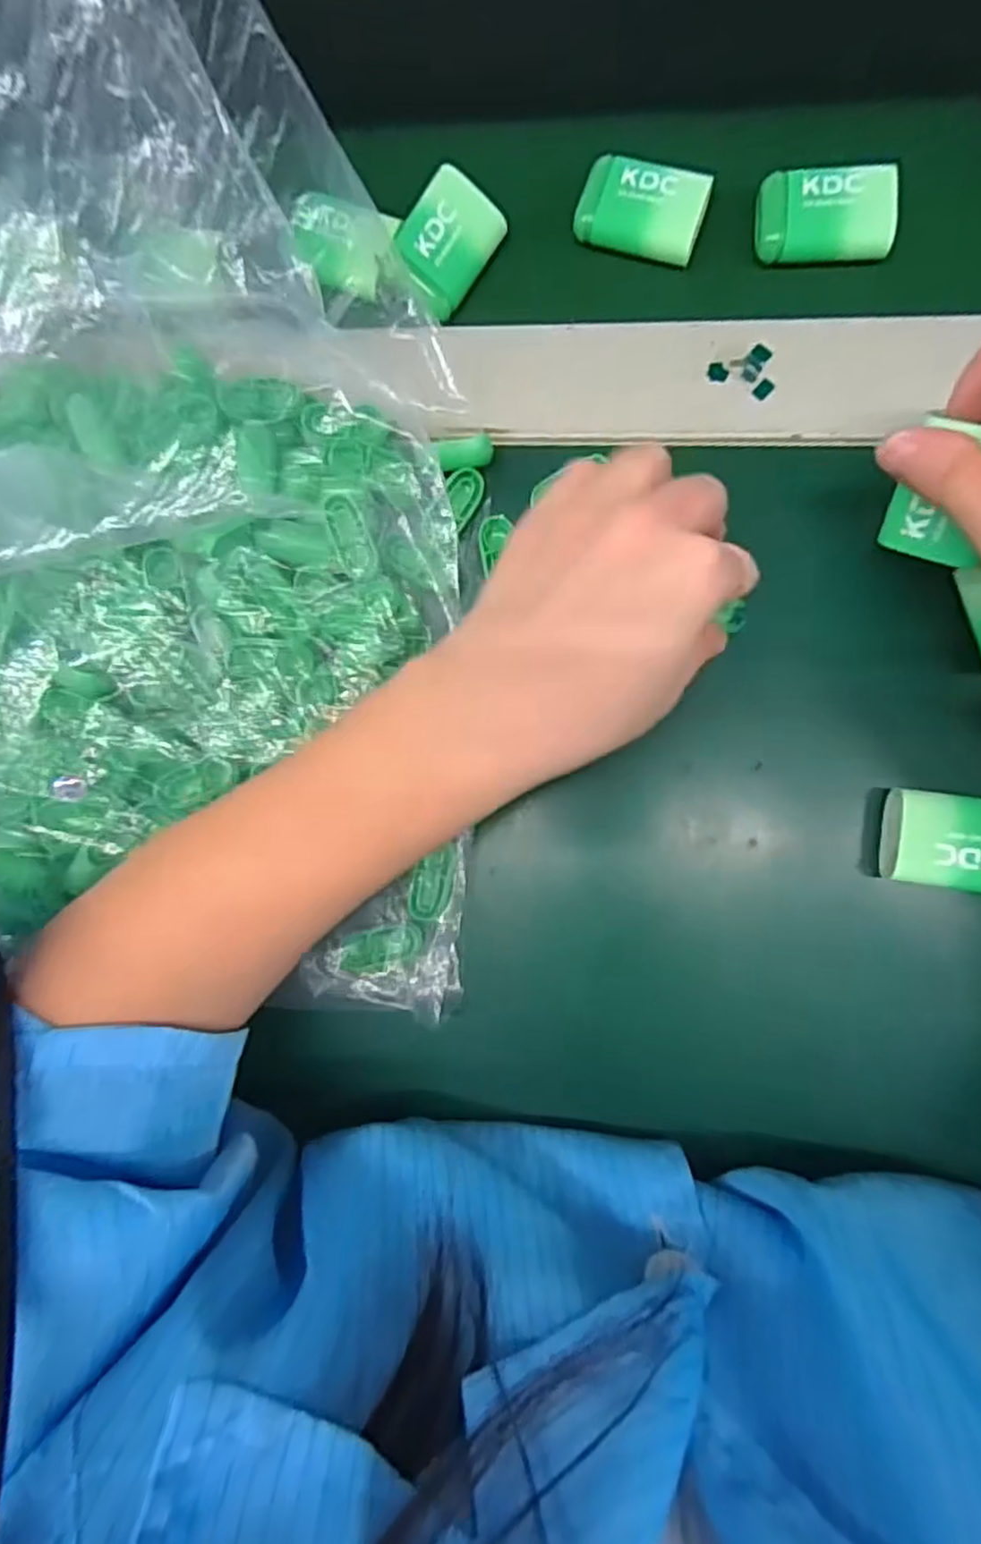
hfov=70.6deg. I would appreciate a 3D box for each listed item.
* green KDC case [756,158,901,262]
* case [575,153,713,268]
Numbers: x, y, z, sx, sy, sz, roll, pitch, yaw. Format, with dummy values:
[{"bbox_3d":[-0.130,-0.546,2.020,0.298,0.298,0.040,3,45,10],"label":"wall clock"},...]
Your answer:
[{"bbox_3d":[0.134,-0.224,0.278,0.050,0.013,0.032,1,86,5],"label":"green KDC case"},{"bbox_3d":[0.063,-0.234,0.286,0.050,0.012,0.034,20,88,6],"label":"case"}]

